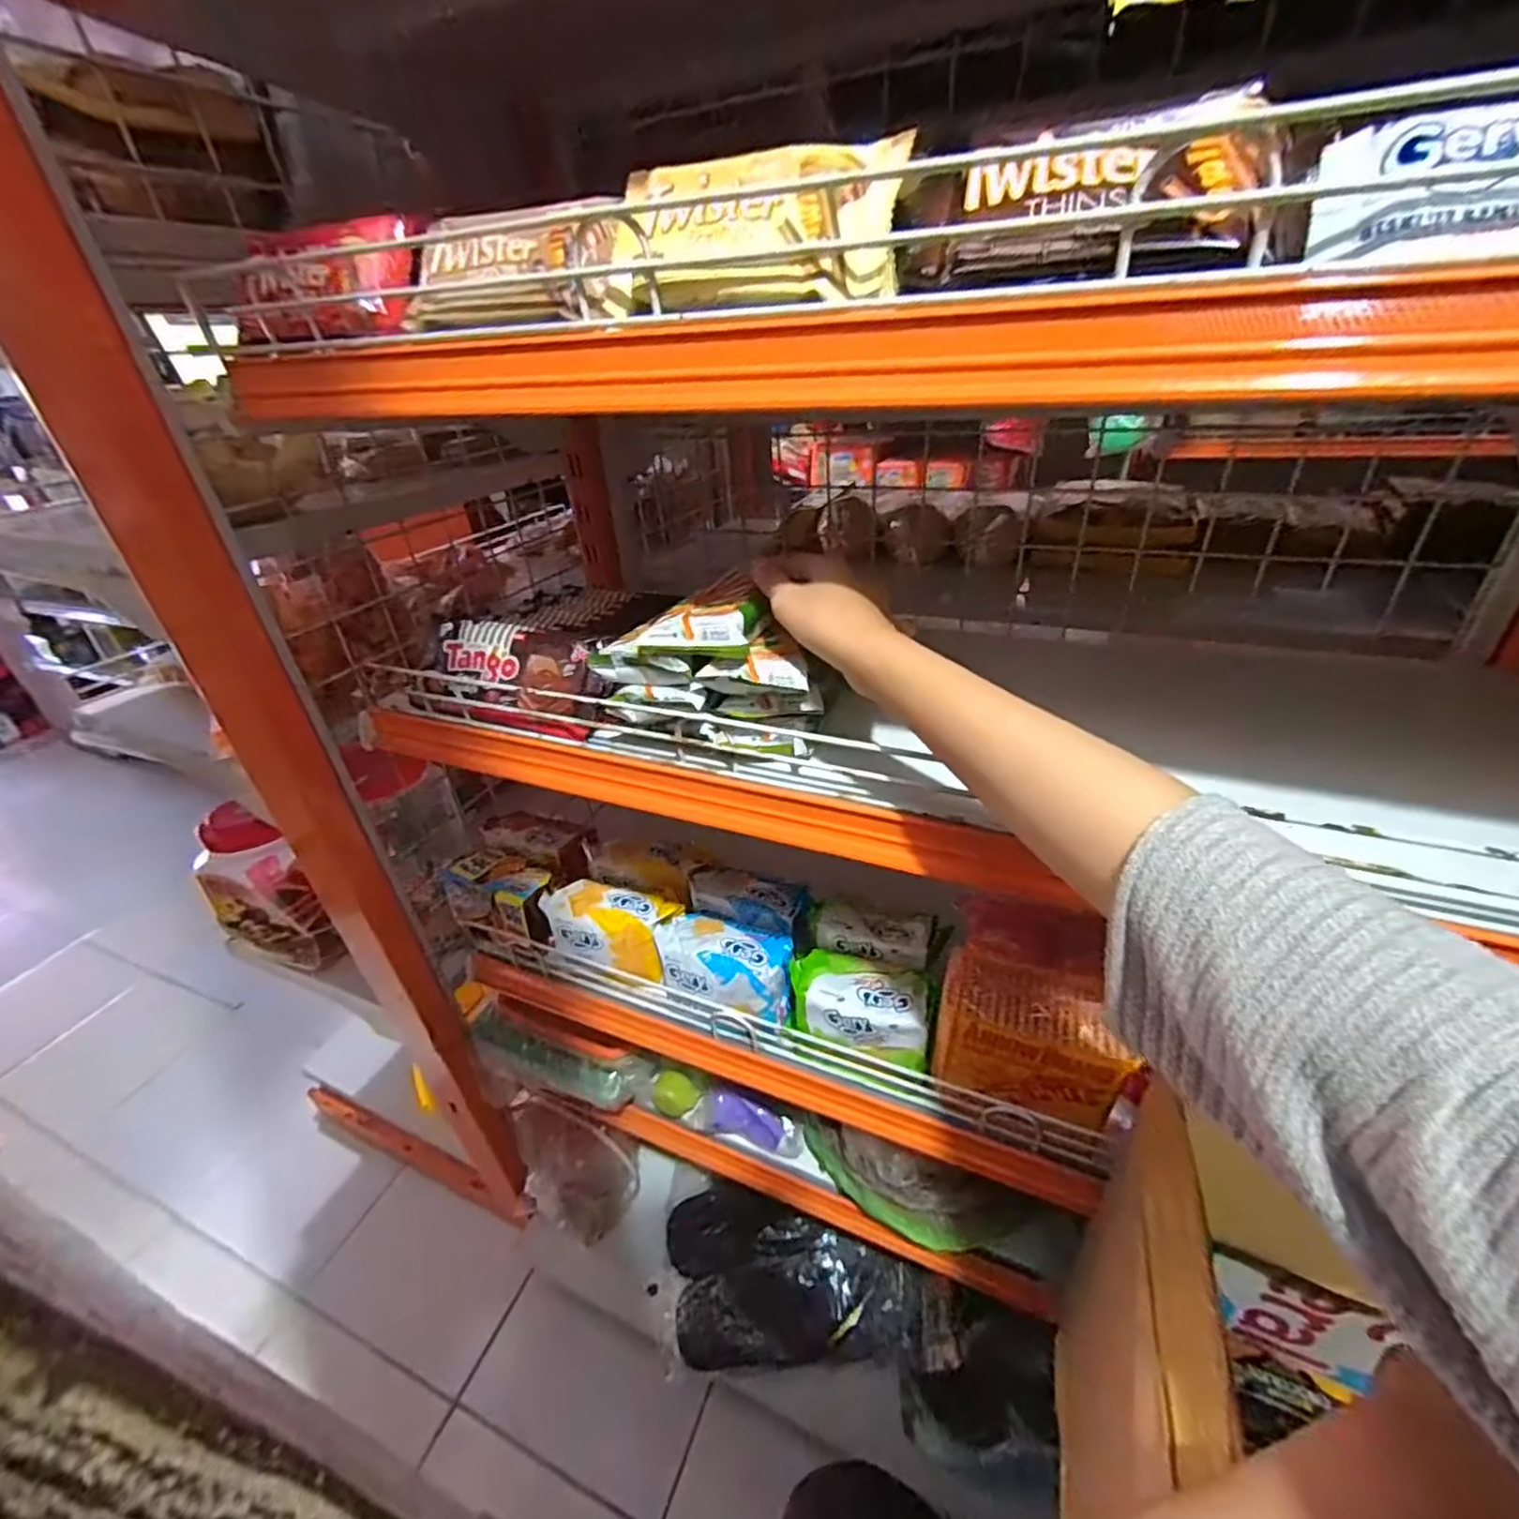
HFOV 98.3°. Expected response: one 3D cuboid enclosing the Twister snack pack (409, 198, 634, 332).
[{"bbox_3d":[-0.126,-0.258,0.343,0.144,0.050,0.038,10,35,21],"label":"Twister snack pack"}]

